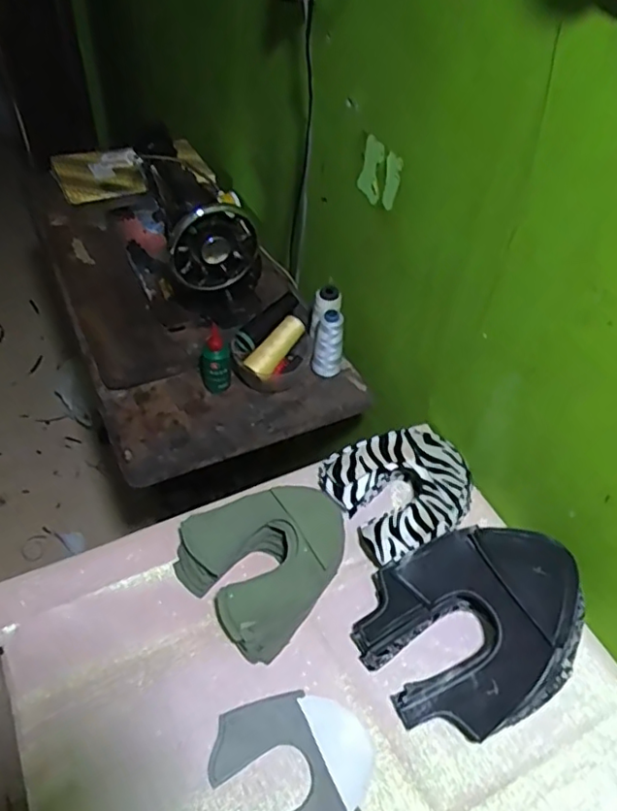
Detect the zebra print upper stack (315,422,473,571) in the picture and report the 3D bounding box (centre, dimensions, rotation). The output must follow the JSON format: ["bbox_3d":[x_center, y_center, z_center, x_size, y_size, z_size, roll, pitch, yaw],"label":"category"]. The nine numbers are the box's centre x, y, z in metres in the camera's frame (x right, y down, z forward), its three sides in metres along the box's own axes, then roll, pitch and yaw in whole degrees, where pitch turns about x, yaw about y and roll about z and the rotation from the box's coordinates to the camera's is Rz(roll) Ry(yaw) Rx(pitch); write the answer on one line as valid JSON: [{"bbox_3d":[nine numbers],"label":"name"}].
[{"bbox_3d":[0.124,0.103,0.780,0.184,0.075,0.163,-23,54,-24],"label":"zebra print upper stack"}]

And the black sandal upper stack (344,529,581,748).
[{"bbox_3d":[0.186,0.229,0.654,0.244,0.097,0.194,-18,52,-20],"label":"black sandal upper stack"}]

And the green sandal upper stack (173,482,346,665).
[{"bbox_3d":[-0.055,0.170,0.705,0.175,0.080,0.175,37,55,25],"label":"green sandal upper stack"}]

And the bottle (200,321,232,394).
[{"bbox_3d":[-0.137,-0.064,0.887,0.032,0.105,0.038,37,55,25],"label":"bottle"}]

